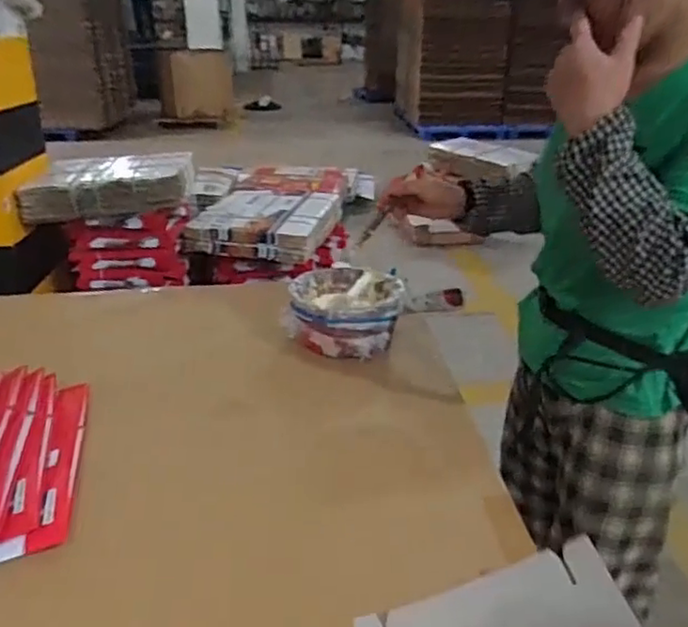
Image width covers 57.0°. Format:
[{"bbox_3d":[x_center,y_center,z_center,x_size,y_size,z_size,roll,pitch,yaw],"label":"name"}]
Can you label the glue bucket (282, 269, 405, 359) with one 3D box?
[{"bbox_3d":[-0.003,-0.002,1.085,0.194,0.096,0.183,0,25,-1],"label":"glue bucket"}]

